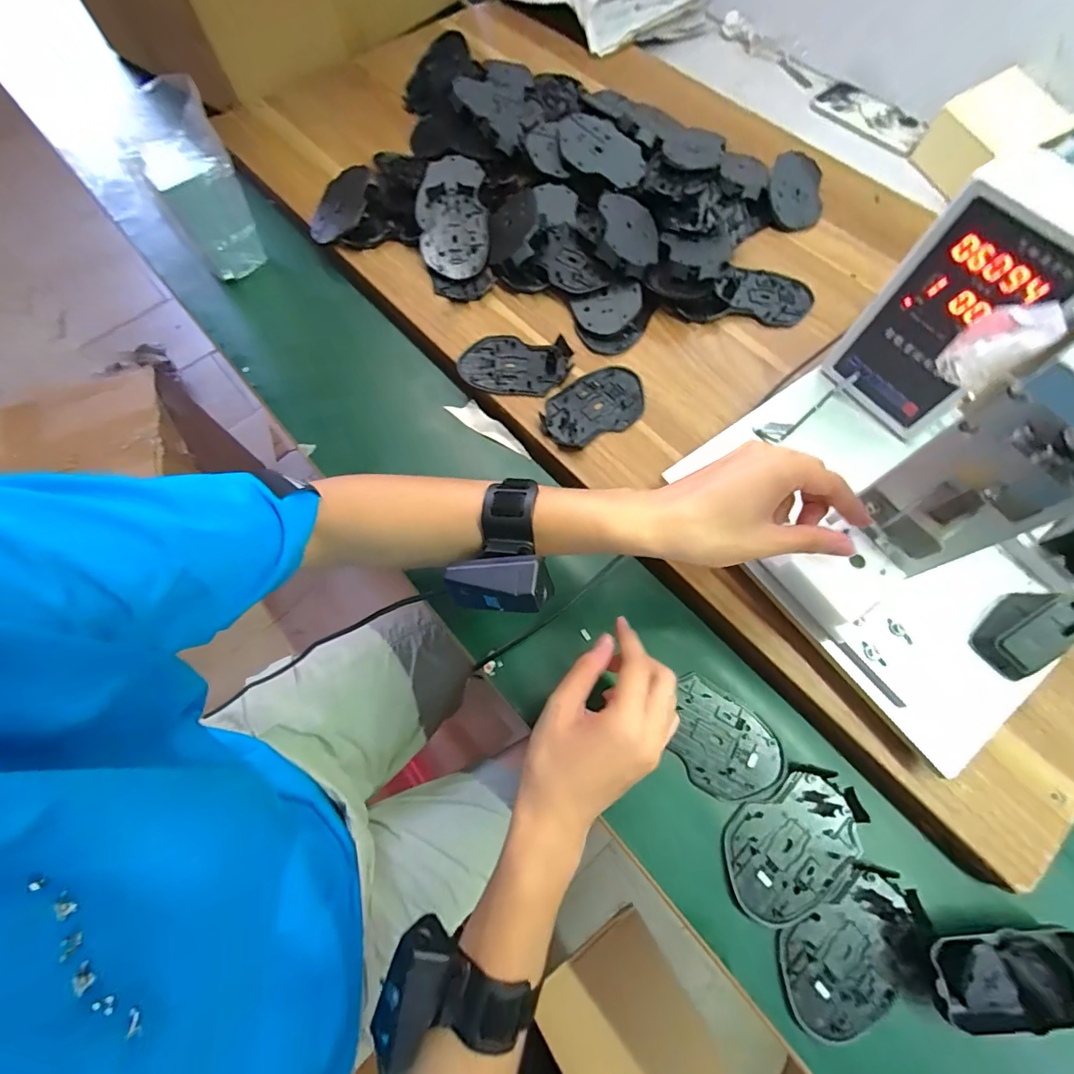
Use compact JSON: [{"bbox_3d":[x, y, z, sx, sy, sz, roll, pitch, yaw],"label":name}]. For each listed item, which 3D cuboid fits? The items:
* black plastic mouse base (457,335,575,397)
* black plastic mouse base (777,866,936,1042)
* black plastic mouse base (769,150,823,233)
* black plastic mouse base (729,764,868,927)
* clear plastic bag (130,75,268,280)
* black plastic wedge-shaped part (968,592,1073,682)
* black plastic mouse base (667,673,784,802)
[{"bbox_3d":[-0.023,-0.180,0.490,0.112,0.007,0.070,3,69,2],"label":"black plastic mouse base"},{"bbox_3d":[0.226,0.293,0.331,0.113,0.011,0.074,-22,70,-8],"label":"black plastic mouse base"},{"bbox_3d":[0.319,-0.432,0.581,0.067,0.020,0.121,8,69,4],"label":"black plastic mouse base"},{"bbox_3d":[0.197,0.232,0.354,0.113,0.011,0.074,-30,71,-11],"label":"black plastic mouse base"},{"bbox_3d":[-0.367,-0.381,0.508,0.089,0.146,0.085,-32,72,-11],"label":"clear plastic bag"},{"bbox_3d":[0.368,0.070,0.348,0.060,0.038,0.039,-37,73,-13],"label":"black plastic wedge-shaped part"},{"bbox_3d":[0.150,0.169,0.381,0.093,0.005,0.072,34,73,13],"label":"black plastic mouse base"}]

